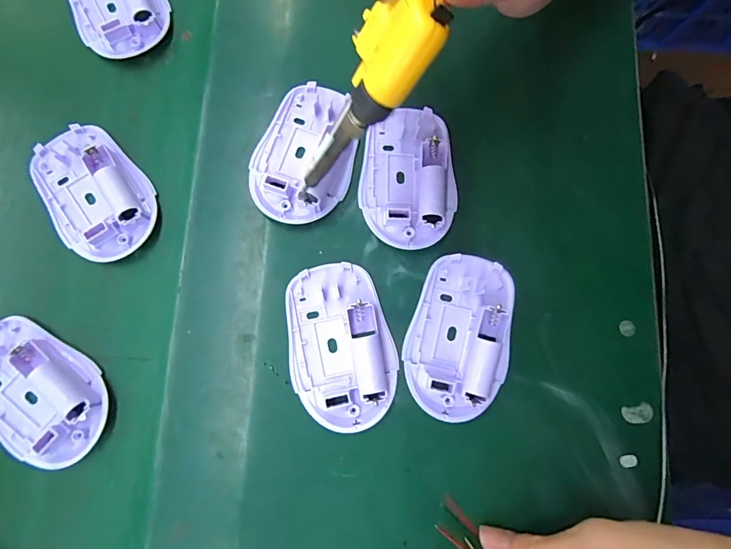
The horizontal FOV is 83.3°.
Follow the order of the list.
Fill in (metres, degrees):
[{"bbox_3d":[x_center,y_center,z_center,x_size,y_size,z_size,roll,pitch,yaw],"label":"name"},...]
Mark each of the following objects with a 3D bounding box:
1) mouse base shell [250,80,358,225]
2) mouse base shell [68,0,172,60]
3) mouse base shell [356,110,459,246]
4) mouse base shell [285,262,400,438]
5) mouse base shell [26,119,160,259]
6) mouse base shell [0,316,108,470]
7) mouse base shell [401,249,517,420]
[{"bbox_3d":[-0.039,-0.079,0.267,0.062,0.011,0.095,9,80,2],"label":"mouse base shell"},{"bbox_3d":[-0.176,-0.191,0.286,0.061,0.023,0.087,-35,81,-6],"label":"mouse base shell"},{"bbox_3d":[0.027,-0.062,0.264,0.060,0.014,0.090,-6,79,0],"label":"mouse base shell"},{"bbox_3d":[-0.016,0.041,0.244,0.060,0.016,0.096,-16,80,-2],"label":"mouse base shell"},{"bbox_3d":[-0.173,-0.053,0.260,0.060,0.015,0.092,-31,81,-5],"label":"mouse base shell"},{"bbox_3d":[-0.194,0.068,0.237,0.091,0.016,0.061,29,81,6],"label":"mouse base shell"},{"bbox_3d":[0.056,0.036,0.246,0.056,0.015,0.096,18,80,4],"label":"mouse base shell"}]

